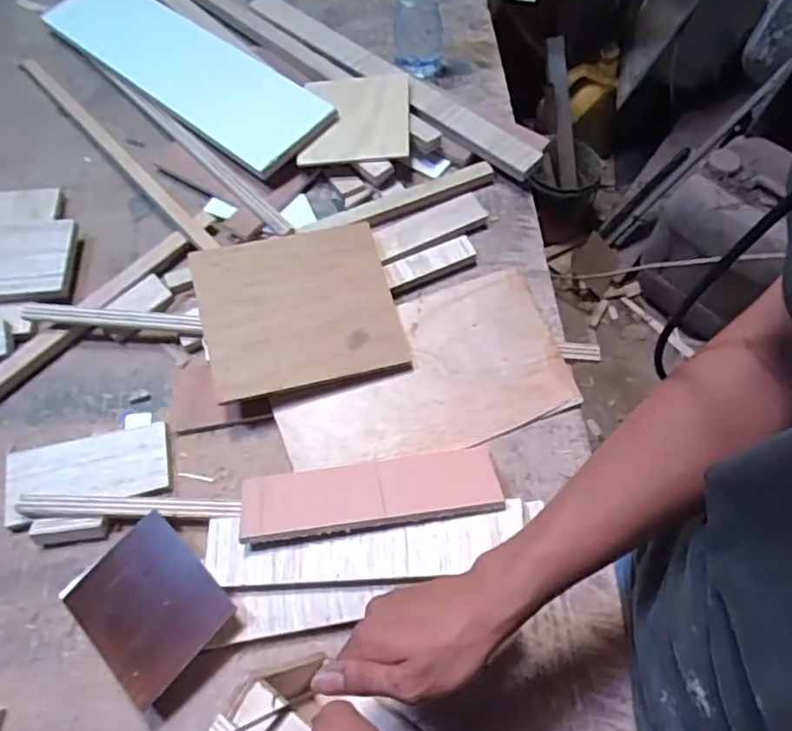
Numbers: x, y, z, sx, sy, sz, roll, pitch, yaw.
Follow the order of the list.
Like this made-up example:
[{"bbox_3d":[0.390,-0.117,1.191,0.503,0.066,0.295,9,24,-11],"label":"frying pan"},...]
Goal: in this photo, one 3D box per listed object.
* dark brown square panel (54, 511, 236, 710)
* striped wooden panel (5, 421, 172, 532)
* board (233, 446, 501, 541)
[{"bbox_3d":[-0.215,0.204,0.543,0.132,0.007,0.107,37,75,27],"label":"dark brown square panel"},{"bbox_3d":[-0.302,0.105,0.617,0.153,0.016,0.075,-13,63,-5],"label":"striped wooden panel"},{"bbox_3d":[-0.023,0.115,0.579,0.232,0.012,0.078,-7,32,-5],"label":"board"}]

